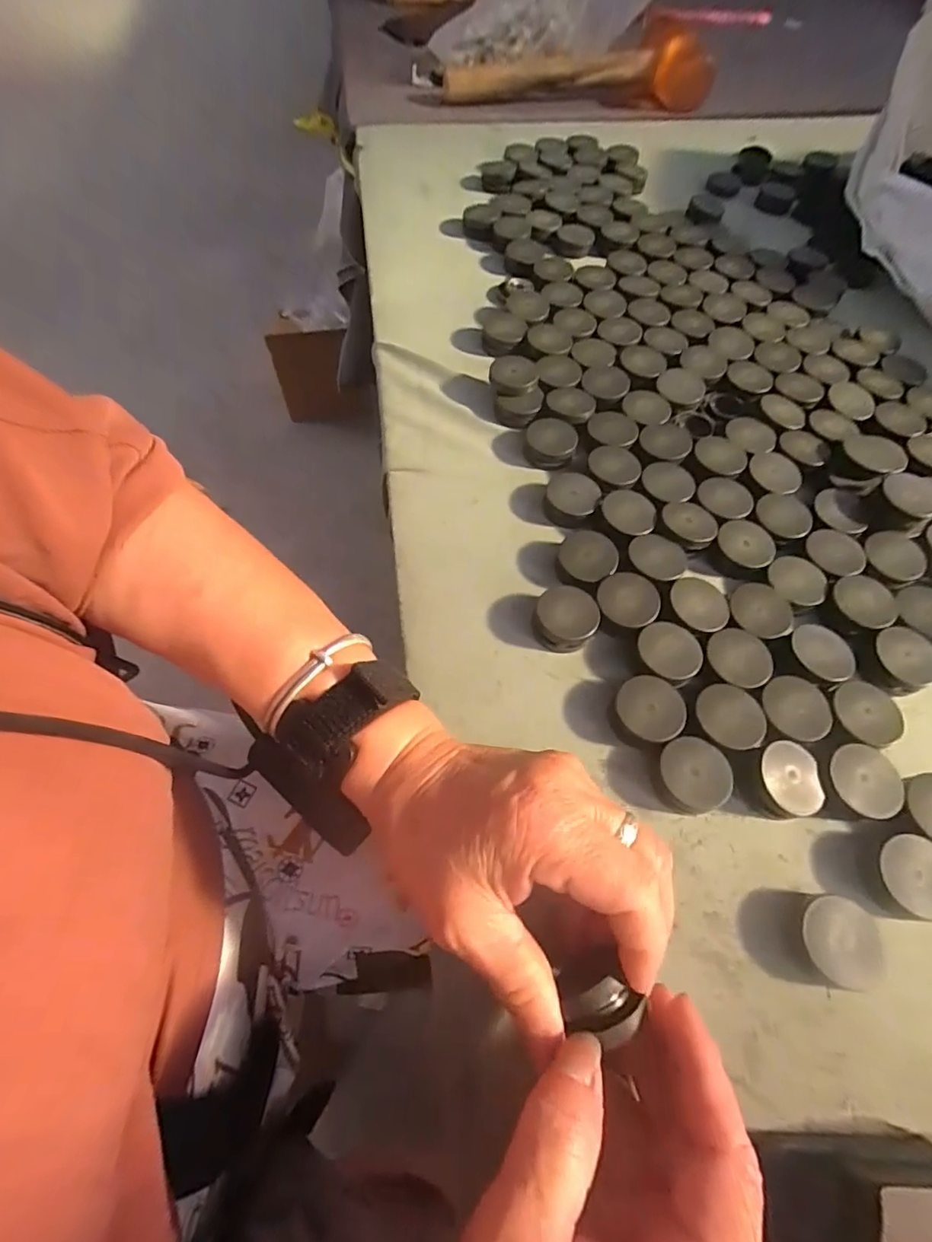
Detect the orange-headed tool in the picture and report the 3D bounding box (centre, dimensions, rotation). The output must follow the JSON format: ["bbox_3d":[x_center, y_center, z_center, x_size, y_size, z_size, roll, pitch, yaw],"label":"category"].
[{"bbox_3d":[0.121,-0.606,0.600,0.290,0.056,0.062,4,61,3],"label":"orange-headed tool"}]

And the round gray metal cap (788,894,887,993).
[{"bbox_3d":[0.151,0.131,0.219,0.031,0.012,0.032,1,61,-2],"label":"round gray metal cap"}]

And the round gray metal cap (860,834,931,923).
[{"bbox_3d":[0.193,0.110,0.231,0.036,0.017,0.031,10,61,3],"label":"round gray metal cap"}]

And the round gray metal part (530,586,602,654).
[{"bbox_3d":[0.053,-0.001,0.285,0.032,0.016,0.033,1,61,-2],"label":"round gray metal part"}]

